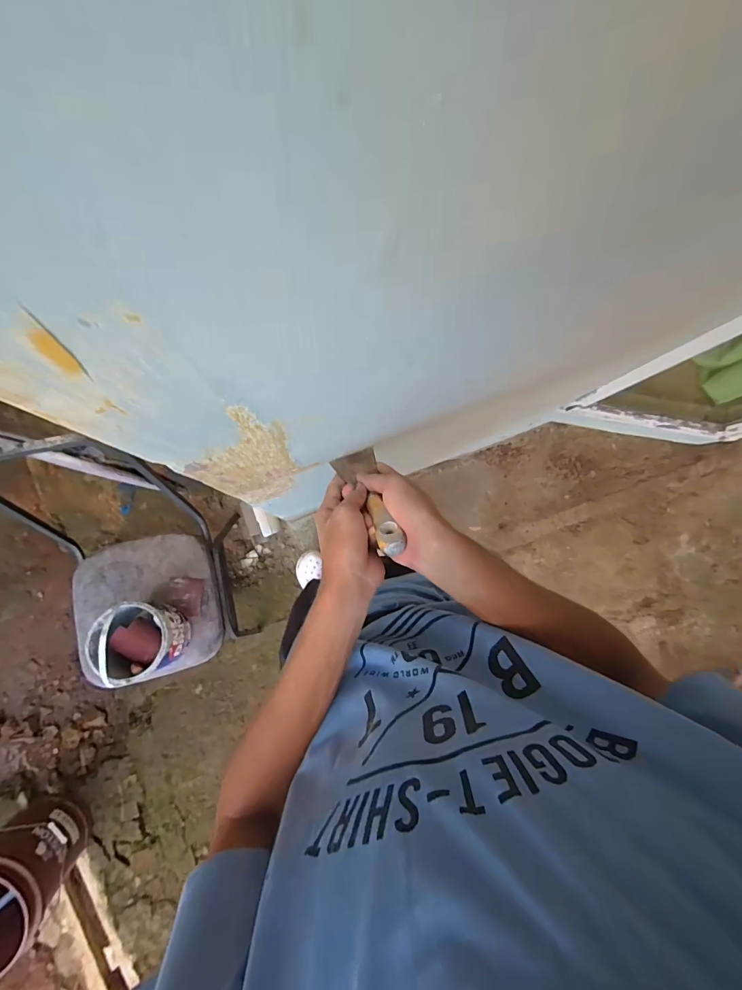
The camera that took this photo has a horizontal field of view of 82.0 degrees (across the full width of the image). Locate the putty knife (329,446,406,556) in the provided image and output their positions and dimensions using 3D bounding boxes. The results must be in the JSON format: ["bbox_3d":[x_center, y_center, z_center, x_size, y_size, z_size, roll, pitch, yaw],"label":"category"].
[{"bbox_3d":[-0.001,0.000,0.470,0.051,0.168,0.021,-16,128,-7],"label":"putty knife"}]

